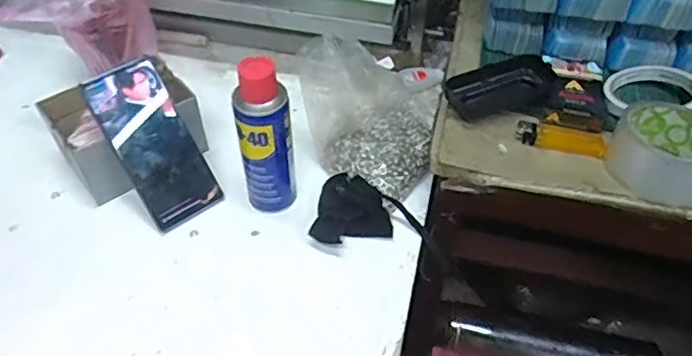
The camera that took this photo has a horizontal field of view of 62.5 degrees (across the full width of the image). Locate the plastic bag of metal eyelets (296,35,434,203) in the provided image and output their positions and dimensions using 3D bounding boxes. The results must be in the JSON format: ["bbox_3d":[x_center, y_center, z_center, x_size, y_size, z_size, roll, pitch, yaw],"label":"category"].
[{"bbox_3d":[0.019,-0.067,0.616,0.164,0.110,0.107,28,54,22],"label":"plastic bag of metal eyelets"}]

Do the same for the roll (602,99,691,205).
[{"bbox_3d":[0.287,-0.027,0.511,0.089,0.042,0.085,1,48,-1],"label":"roll"}]

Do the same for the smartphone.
[{"bbox_3d":[-0.192,-0.034,0.576,0.074,0.164,0.009,-31,15,-25],"label":"smartphone"}]

